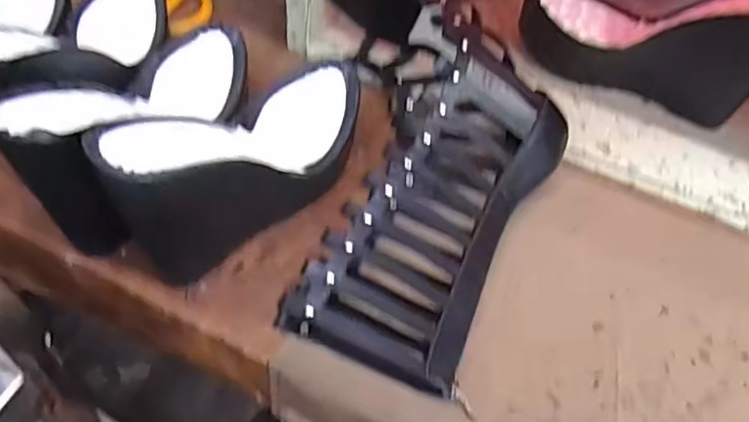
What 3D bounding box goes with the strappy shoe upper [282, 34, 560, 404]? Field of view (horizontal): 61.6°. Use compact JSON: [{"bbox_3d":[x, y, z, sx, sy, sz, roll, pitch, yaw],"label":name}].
[{"bbox_3d":[0.050,-0.010,0.473,0.128,0.091,0.274,26,67,14],"label":"strappy shoe upper"}]

